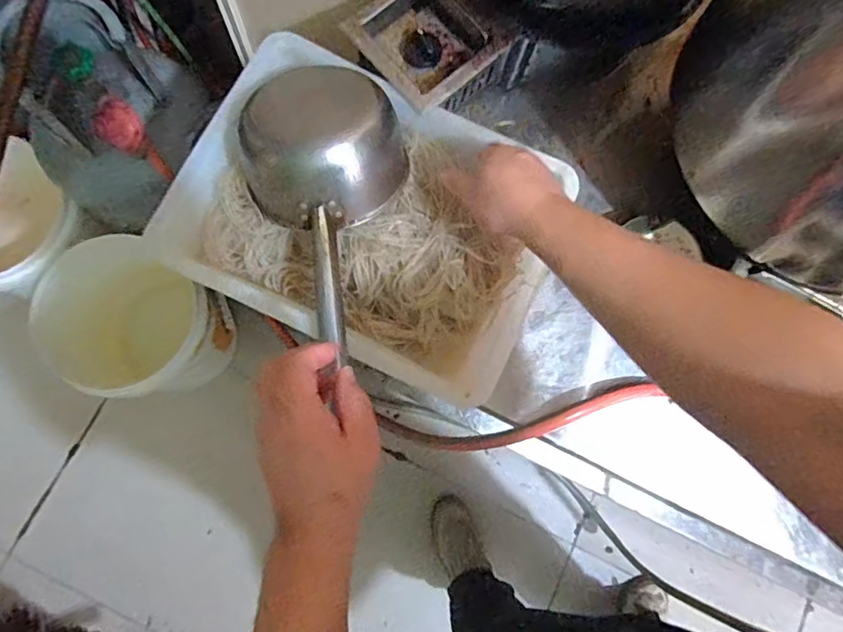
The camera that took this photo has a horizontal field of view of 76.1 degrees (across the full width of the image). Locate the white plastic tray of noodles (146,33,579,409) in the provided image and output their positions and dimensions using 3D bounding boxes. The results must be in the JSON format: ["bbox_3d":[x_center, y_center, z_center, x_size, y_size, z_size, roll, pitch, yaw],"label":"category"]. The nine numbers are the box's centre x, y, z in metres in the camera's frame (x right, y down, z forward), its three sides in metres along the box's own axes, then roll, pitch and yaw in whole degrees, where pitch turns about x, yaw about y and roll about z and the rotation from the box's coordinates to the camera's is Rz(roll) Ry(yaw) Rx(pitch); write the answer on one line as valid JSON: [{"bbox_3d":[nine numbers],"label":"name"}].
[{"bbox_3d":[-0.052,-0.104,0.558,0.366,0.075,0.278,25,78,4],"label":"white plastic tray of noodles"}]

